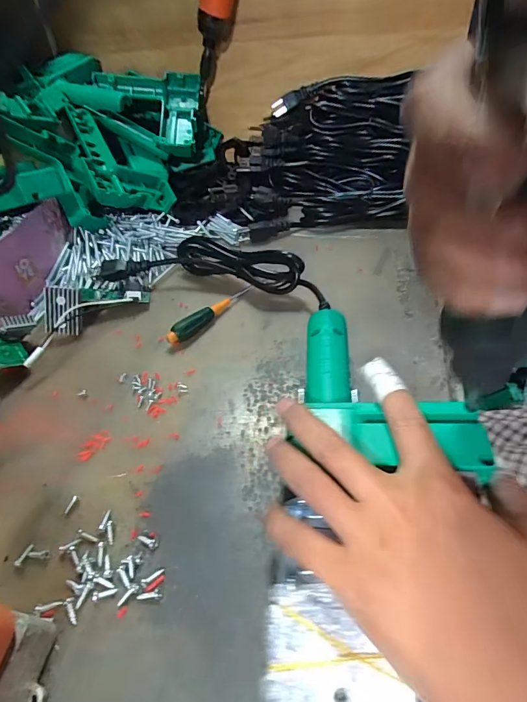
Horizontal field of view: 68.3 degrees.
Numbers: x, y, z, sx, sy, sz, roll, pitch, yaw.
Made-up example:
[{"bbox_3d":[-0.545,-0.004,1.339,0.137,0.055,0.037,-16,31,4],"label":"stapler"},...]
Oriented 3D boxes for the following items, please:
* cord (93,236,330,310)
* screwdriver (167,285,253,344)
[{"bbox_3d":[-0.060,-0.089,0.418,0.264,0.046,0.058,10,48,16],"label":"cord"},{"bbox_3d":[-0.052,-0.039,0.390,0.014,0.016,0.105,32,58,32],"label":"screwdriver"}]

